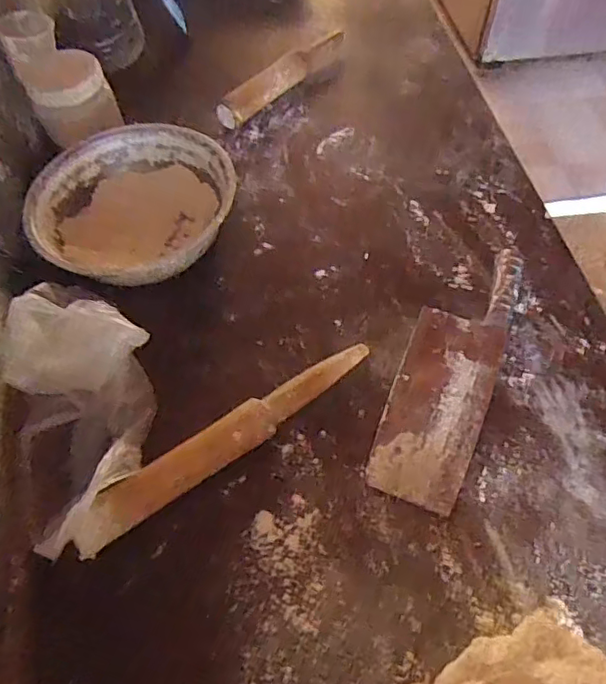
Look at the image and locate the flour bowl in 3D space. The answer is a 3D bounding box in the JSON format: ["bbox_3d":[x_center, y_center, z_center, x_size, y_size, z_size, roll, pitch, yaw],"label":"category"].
[{"bbox_3d":[-0.192,-0.155,0.656,0.216,0.068,0.198,0,57,0],"label":"flour bowl"}]

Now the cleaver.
[{"bbox_3d":[0.145,0.021,0.572,0.088,0.026,0.285,19,59,12],"label":"cleaver"}]

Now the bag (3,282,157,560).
[{"bbox_3d":[-0.193,0.048,0.516,0.120,0.066,0.256,-14,58,-9],"label":"bag"}]

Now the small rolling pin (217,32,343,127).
[{"bbox_3d":[-0.021,-0.366,0.812,0.033,0.043,0.245,36,64,21],"label":"small rolling pin"}]

